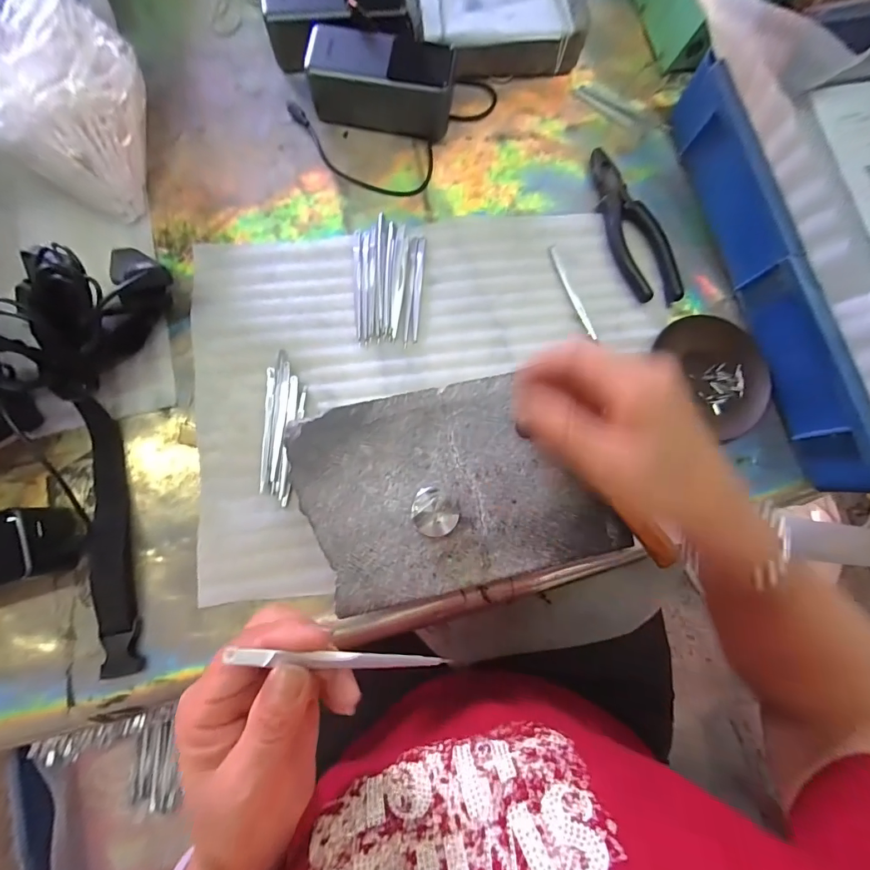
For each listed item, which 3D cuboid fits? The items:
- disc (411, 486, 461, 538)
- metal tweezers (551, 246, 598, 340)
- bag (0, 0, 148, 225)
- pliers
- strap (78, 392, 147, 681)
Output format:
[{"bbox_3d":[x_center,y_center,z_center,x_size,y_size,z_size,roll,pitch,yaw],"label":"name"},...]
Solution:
[{"bbox_3d":[0.000,0.054,0.305,0.032,0.026,0.033,0,81,-3],"label":"disc"},{"bbox_3d":[0.130,-0.135,0.403,0.008,0.004,0.098,-21,83,-6],"label":"metal tweezers"},{"bbox_3d":[-0.316,-0.285,0.359,0.133,0.096,0.143,16,81,-1],"label":"bag"},{"bbox_3d":[0.187,-0.201,0.412,0.049,0.015,0.163,-21,83,-6],"label":"pliers"},{"bbox_3d":[-0.262,0.080,0.342,0.029,0.015,0.215,-12,82,-5],"label":"strap"}]

